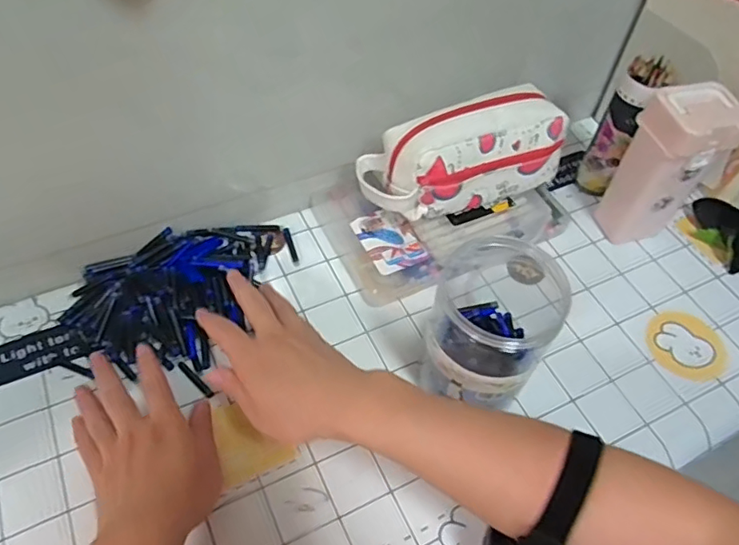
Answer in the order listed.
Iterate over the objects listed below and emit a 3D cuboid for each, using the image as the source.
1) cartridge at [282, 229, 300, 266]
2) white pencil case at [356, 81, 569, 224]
[{"bbox_3d":[-0.086,-0.029,0.615,0.010,0.004,0.050,-12,57,-13],"label":"cartridge"},{"bbox_3d":[0.094,-0.126,0.573,0.209,0.089,0.092,-18,55,-13],"label":"white pencil case"}]

